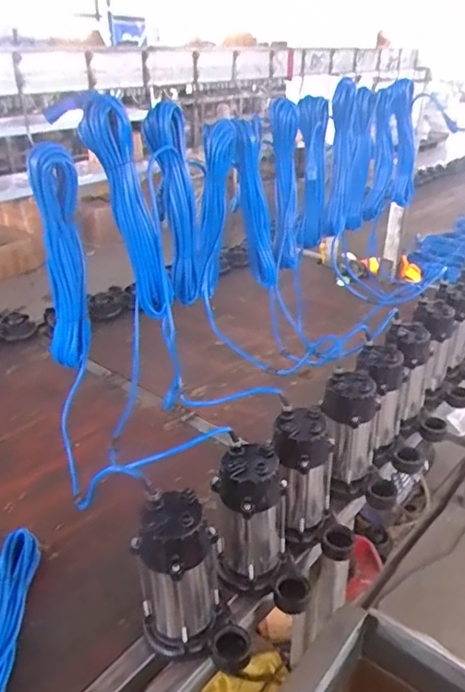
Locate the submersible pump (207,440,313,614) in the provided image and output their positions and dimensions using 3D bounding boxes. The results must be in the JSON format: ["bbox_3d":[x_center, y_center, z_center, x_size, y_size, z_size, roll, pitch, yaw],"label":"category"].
[{"bbox_3d":[0.045,0.284,0.832,0.118,0.231,0.138,-9,29,-14],"label":"submersible pump"}]

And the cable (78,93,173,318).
[{"bbox_3d":[-0.173,-0.220,0.924,0.050,0.369,0.076,19,42,40],"label":"cable"}]

